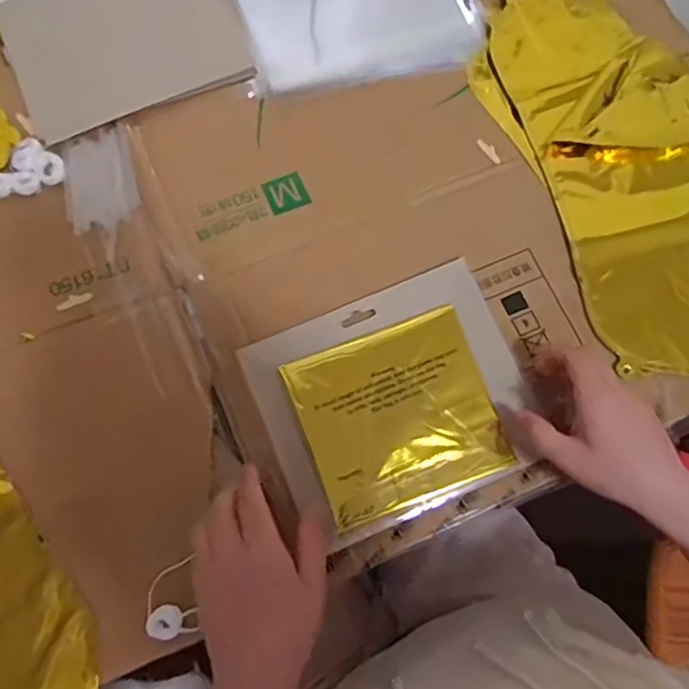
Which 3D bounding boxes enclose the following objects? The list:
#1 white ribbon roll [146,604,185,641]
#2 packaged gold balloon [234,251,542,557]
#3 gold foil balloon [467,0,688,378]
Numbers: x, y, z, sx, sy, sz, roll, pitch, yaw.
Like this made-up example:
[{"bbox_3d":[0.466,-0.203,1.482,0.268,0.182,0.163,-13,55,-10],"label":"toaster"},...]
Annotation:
[{"bbox_3d":[-0.117,0.181,0.409,0.021,0.006,0.021,0,71,0],"label":"white ribbon roll"},{"bbox_3d":[0.037,0.038,0.469,0.193,0.014,0.159,-21,73,-7],"label":"packaged gold balloon"},{"bbox_3d":[0.259,-0.152,0.526,0.216,0.027,0.424,-21,73,-7],"label":"gold foil balloon"}]

